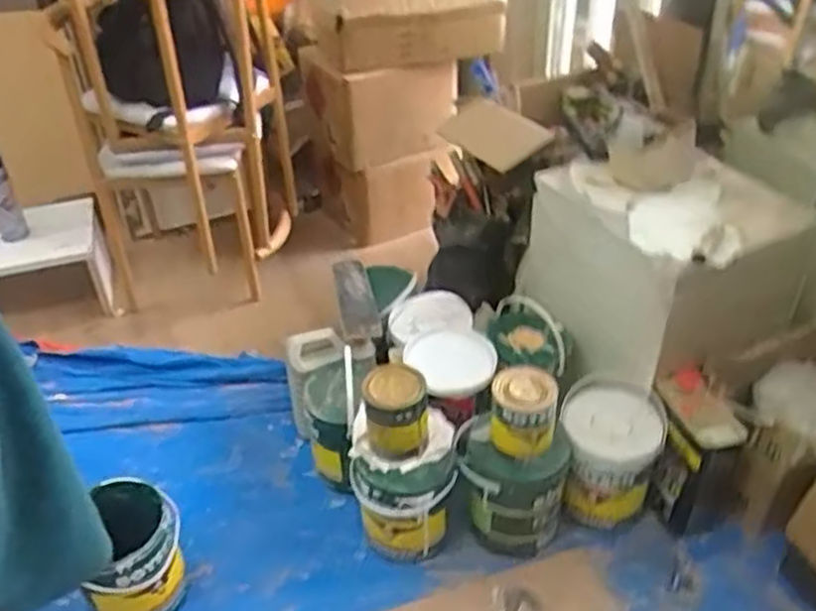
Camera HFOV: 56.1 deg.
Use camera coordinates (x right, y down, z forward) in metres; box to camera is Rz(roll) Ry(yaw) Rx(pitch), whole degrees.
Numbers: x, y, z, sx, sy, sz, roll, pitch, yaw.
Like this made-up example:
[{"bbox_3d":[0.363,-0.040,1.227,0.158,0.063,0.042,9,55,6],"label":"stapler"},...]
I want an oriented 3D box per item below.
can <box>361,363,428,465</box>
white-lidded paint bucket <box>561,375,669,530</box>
[{"bbox_3d":[-0.021,0.181,1.280,0.101,0.140,0.104,-1,37,1],"label":"can"},{"bbox_3d":[0.371,0.266,1.402,0.176,0.190,0.190,-1,37,1],"label":"white-lidded paint bucket"}]

